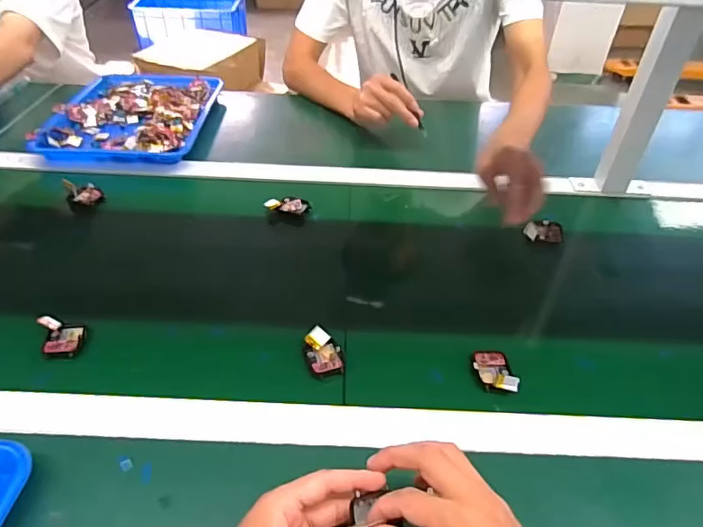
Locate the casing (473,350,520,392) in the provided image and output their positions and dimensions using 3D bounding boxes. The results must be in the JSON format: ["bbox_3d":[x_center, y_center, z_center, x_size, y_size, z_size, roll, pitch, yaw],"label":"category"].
[{"bbox_3d":[0.146,0.108,0.519,0.037,0.018,0.057,2,41,-1],"label":"casing"}]

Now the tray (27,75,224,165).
[{"bbox_3d":[-0.373,-0.268,0.895,0.245,0.035,0.309,3,41,0],"label":"tray"}]

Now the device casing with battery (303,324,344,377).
[{"bbox_3d":[-0.029,0.093,0.535,0.039,0.025,0.051,-2,42,-6],"label":"device casing with battery"}]

